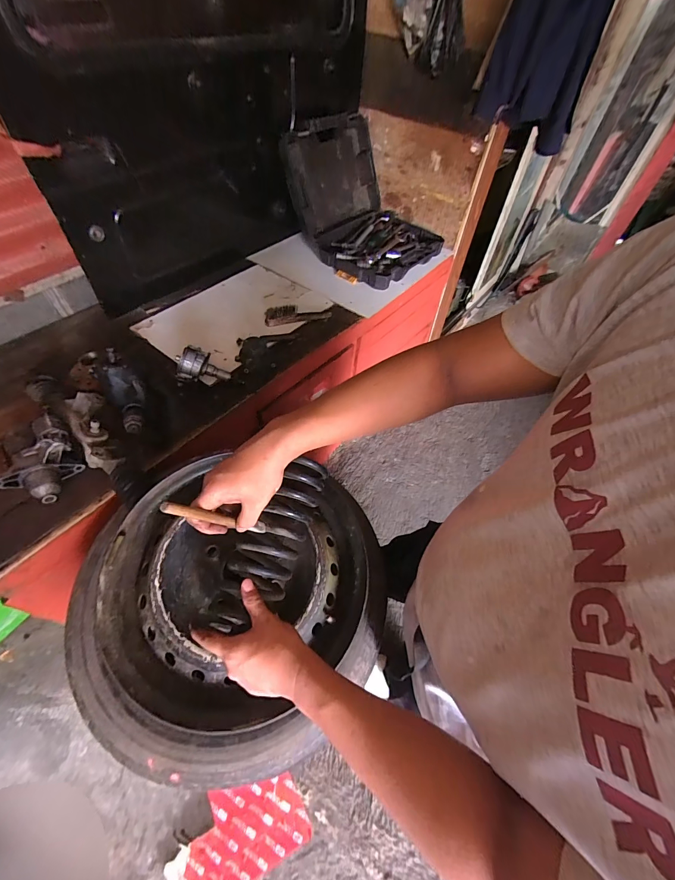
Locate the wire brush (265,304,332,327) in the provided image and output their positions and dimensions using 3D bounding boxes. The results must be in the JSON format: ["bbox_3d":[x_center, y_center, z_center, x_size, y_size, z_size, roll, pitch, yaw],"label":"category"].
[{"bbox_3d":[-0.122,-0.397,1.066,0.210,0.052,0.034,-13,55,-13],"label":"wire brush"}]

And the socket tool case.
[{"bbox_3d":[0.129,-0.882,1.275,0.509,0.372,0.466,38,60,23],"label":"socket tool case"}]

